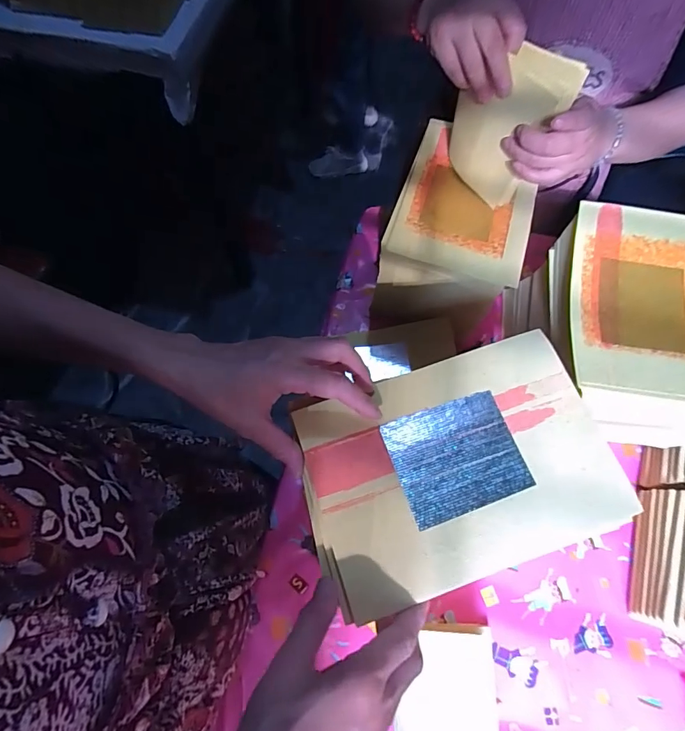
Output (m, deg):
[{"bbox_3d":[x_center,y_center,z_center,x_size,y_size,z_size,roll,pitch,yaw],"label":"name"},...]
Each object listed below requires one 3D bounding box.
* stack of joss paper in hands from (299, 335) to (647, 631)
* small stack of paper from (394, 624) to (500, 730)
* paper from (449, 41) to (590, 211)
[{"bbox_3d":[0.088,0.078,0.338,0.228,0.011,0.163,-18,68,-5],"label":"stack of joss paper in hands"},{"bbox_3d":[0.121,0.402,0.500,0.116,0.016,0.180,2,68,3],"label":"small stack of paper"},{"bbox_3d":[0.171,-0.257,0.479,0.112,0.162,0.033,34,73,15],"label":"paper"}]

